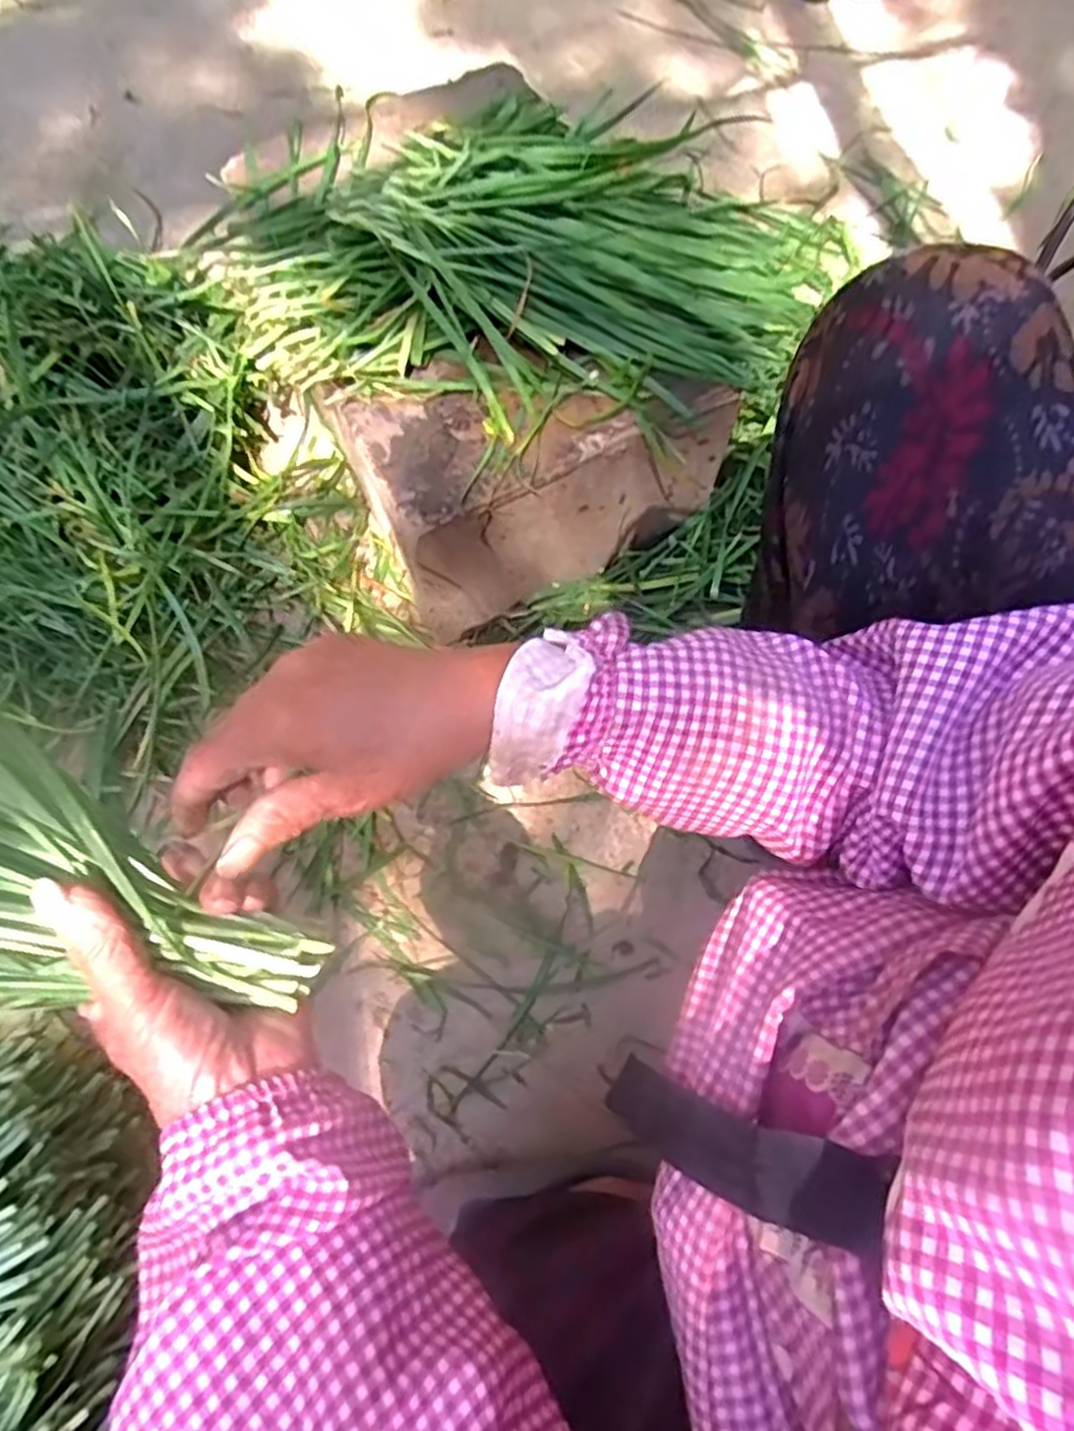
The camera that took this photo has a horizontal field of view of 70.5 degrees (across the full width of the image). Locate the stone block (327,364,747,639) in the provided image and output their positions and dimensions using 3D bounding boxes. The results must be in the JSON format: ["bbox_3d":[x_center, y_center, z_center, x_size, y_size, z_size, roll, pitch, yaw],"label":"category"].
[{"bbox_3d":[0.005,-0.214,0.653,0.280,0.180,0.128,-26,73,-9],"label":"stone block"}]

